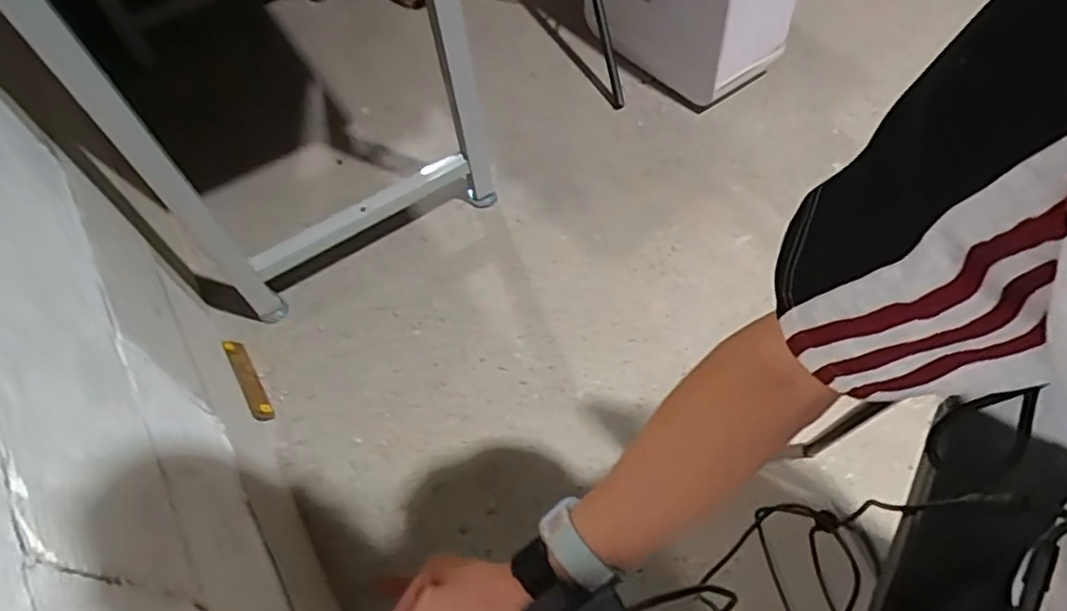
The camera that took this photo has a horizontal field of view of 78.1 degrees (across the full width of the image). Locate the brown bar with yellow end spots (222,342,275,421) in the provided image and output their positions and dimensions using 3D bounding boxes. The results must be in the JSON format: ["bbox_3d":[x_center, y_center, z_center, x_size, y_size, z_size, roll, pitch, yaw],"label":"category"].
[{"bbox_3d":[-0.491,0.129,1.135,0.030,0.027,0.185,-31,60,-14],"label":"brown bar with yellow end spots"}]

